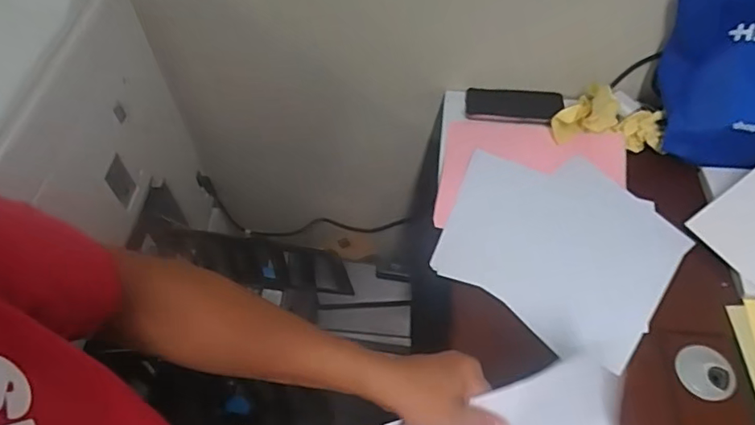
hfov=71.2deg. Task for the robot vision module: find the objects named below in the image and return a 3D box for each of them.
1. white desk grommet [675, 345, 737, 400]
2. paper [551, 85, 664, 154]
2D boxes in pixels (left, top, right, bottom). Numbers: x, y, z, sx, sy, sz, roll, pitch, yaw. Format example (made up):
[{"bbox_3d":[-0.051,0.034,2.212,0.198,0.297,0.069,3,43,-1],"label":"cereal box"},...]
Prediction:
[{"bbox_3d":[0.407,0.198,0.654,0.066,0.009,0.065,0,56,0],"label":"white desk grommet"},{"bbox_3d":[0.375,-0.149,0.844,0.175,0.069,0.078,14,57,10],"label":"paper"}]

